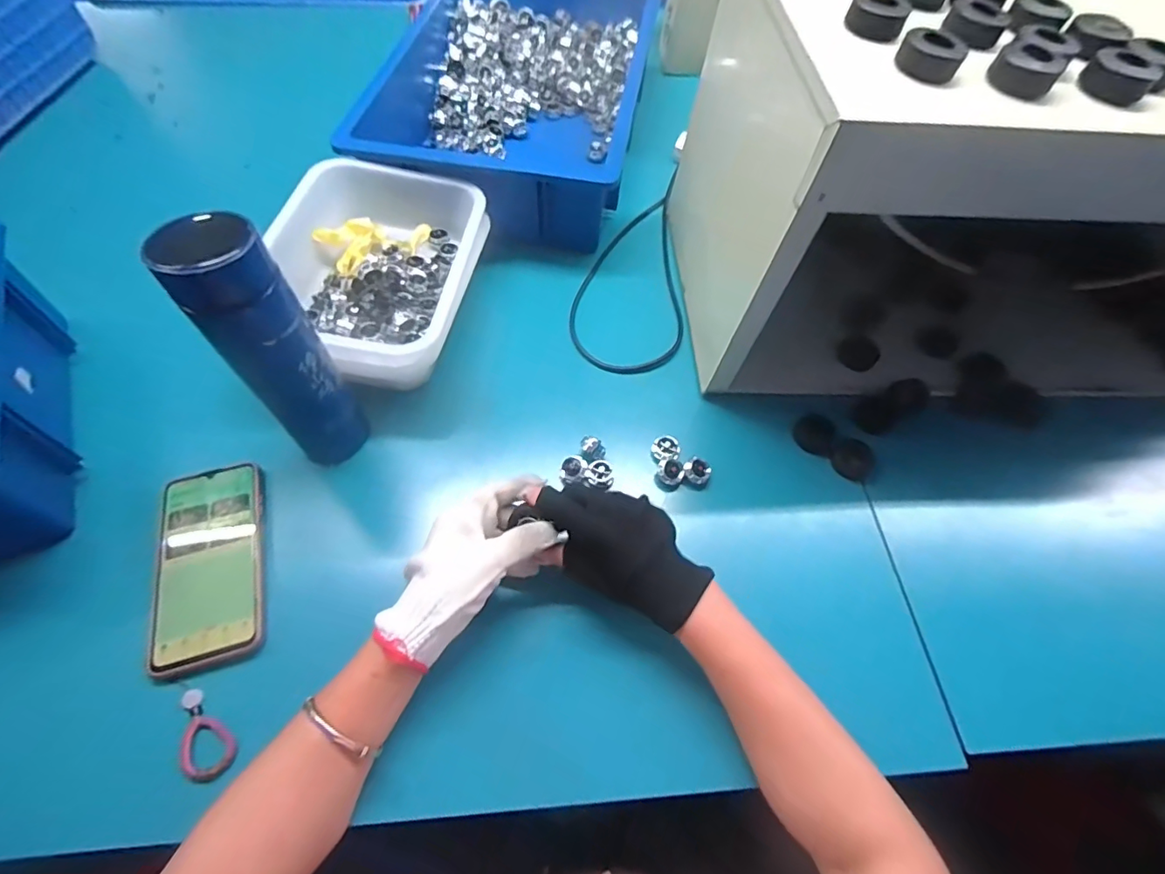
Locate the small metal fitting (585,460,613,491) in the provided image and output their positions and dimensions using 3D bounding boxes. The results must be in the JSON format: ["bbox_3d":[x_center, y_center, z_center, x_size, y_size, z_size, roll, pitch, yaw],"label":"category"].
[{"bbox_3d":[0.016,0.034,0.479,0.026,0.012,0.024,1,60,-2],"label":"small metal fitting"}]

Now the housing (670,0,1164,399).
[{"bbox_3d":[0.460,-0.228,0.496,0.672,0.294,0.307,0,60,-3],"label":"housing"}]

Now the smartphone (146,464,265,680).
[{"bbox_3d":[-0.309,0.102,0.432,0.083,0.018,0.168,-15,62,-11],"label":"smartphone"}]

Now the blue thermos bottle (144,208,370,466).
[{"bbox_3d":[-0.234,-0.062,0.406,0.063,0.219,0.069,-29,65,-18],"label":"blue thermos bottle"}]

